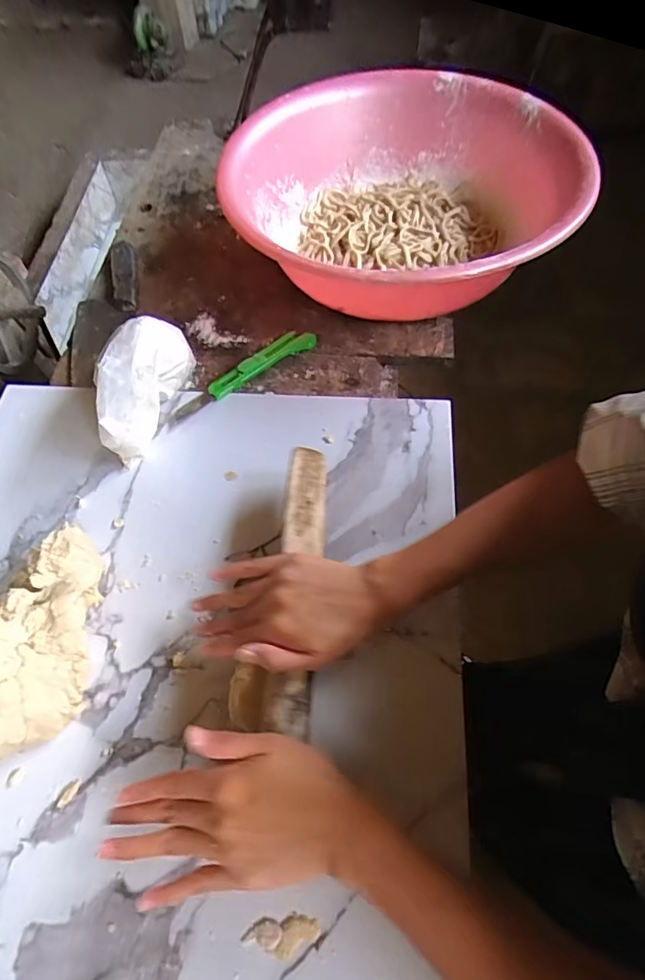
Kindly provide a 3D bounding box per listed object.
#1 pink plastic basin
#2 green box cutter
[{"bbox_3d":[0.097,-0.349,0.623,0.401,0.137,0.417,-1,58,1],"label":"pink plastic basin"},{"bbox_3d":[-0.088,-0.131,0.568,0.186,0.018,0.030,-37,64,-19],"label":"green box cutter"}]

